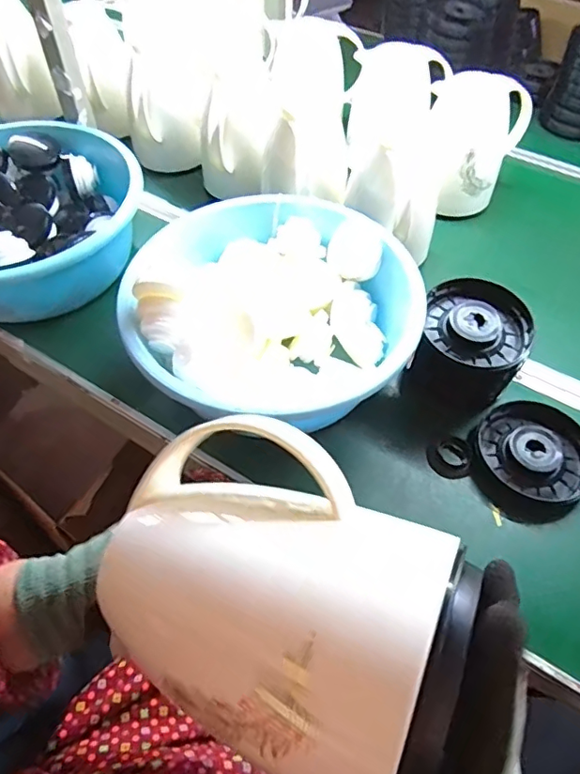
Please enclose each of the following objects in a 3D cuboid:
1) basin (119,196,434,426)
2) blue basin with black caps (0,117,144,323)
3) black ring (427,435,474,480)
[{"bbox_3d":[-0.023,-0.121,0.717,0.358,0.113,0.298,-3,56,-4],"label":"basin"},{"bbox_3d":[-0.398,-0.255,0.809,0.354,0.129,0.303,-36,64,-23],"label":"blue basin with black caps"},{"bbox_3d":[0.209,0.091,0.684,0.055,0.013,0.055,1,56,-1],"label":"black ring"}]

